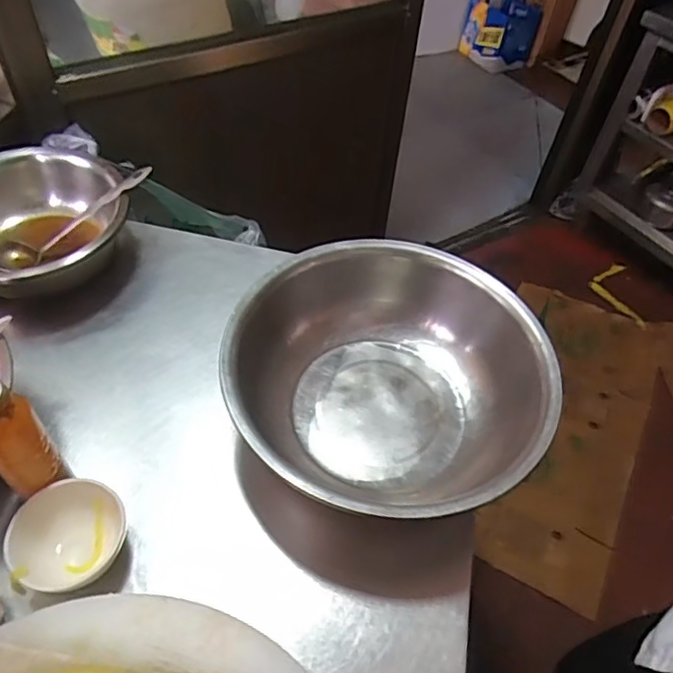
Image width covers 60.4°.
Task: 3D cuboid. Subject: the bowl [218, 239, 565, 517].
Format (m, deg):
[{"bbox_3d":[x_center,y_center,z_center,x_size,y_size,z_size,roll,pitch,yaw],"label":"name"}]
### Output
[{"bbox_3d":[0.055,0.060,0.701,0.356,0.130,0.357,2,51,-3],"label":"bowl"}]

